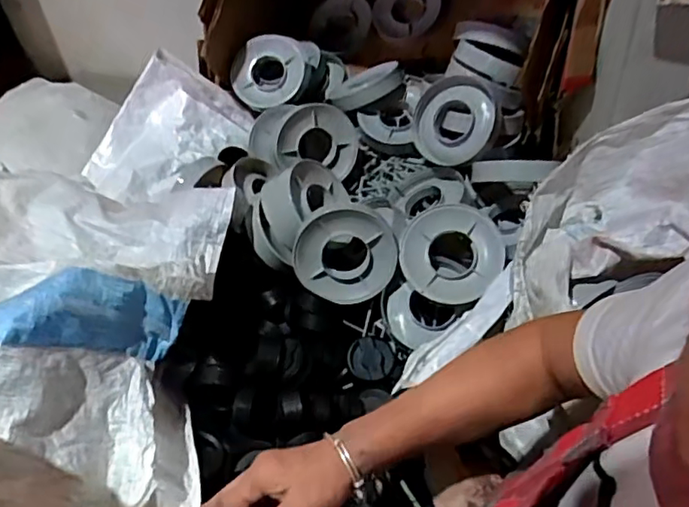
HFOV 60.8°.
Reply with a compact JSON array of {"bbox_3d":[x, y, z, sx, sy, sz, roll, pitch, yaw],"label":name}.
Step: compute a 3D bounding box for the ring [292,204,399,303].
[{"bbox_3d":[0.001,-0.004,0.900,0.147,0.147,0.049,19,19,-13],"label":"ring"}]

